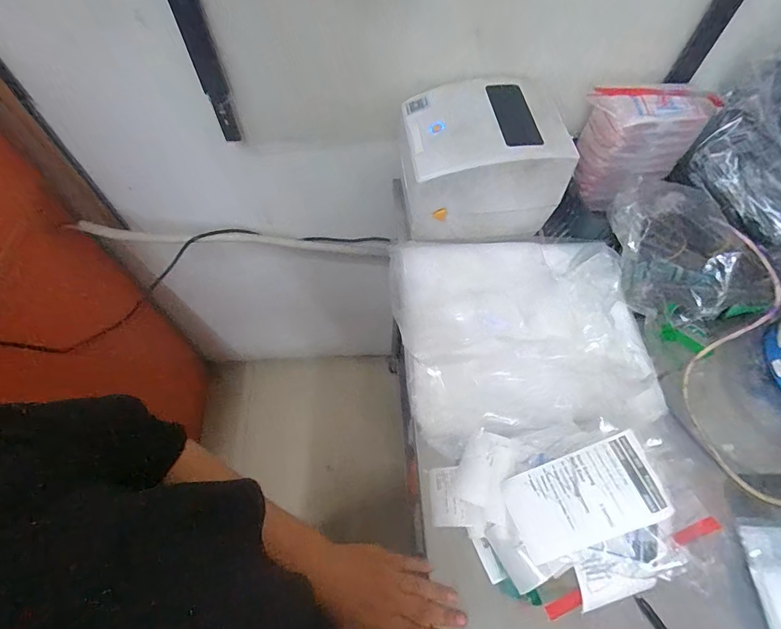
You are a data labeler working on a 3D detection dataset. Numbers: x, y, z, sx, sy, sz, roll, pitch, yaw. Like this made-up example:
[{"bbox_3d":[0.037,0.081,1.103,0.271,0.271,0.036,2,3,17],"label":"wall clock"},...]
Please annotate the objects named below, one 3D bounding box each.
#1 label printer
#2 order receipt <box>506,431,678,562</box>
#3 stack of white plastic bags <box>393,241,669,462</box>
[{"bbox_3d":[0.131,-0.219,0.589,0.210,0.158,0.162,-2,61,-3],"label":"label printer"},{"bbox_3d":[0.187,0.179,0.393,0.139,0.008,0.079,-29,64,14],"label":"order receipt"},{"bbox_3d":[0.175,0.004,0.520,0.317,0.085,0.306,-5,61,-5],"label":"stack of white plastic bags"}]

